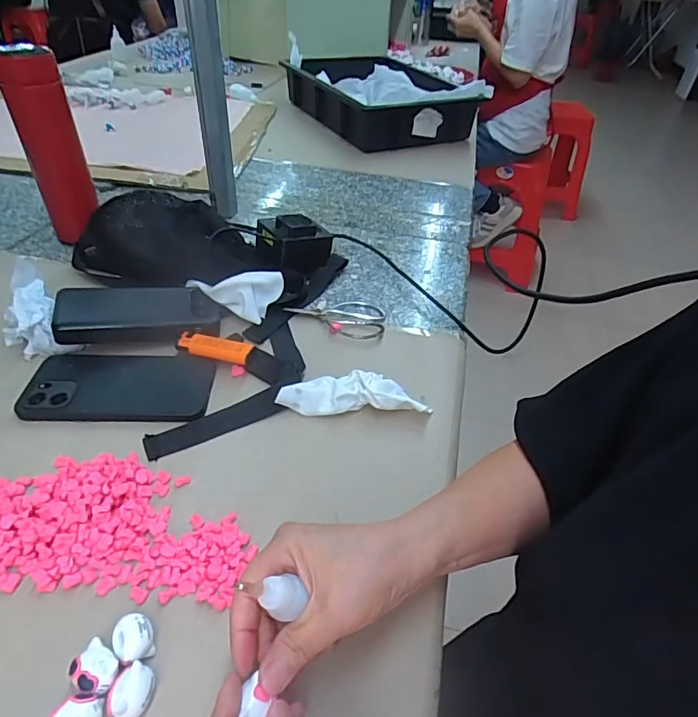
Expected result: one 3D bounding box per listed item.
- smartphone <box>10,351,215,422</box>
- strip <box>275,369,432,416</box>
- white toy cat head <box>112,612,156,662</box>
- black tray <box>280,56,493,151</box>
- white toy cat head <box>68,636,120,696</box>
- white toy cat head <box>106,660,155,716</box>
[{"bbox_3d":[-0.212,0.025,0.454,0.160,0.012,0.079,1,40,-4],"label":"smartphone"},{"bbox_3d":[0.002,0.033,0.453,0.132,0.028,0.042,3,40,-2],"label":"strip"},{"bbox_3d":[-0.130,0.170,0.291,0.022,0.016,0.024,-23,47,-29],"label":"white toy cat head"},{"bbox_3d":[0.075,-0.641,1.184,0.351,0.106,0.466,-14,44,-21],"label":"black tray"},{"bbox_3d":[-0.146,0.179,0.276,0.026,0.015,0.023,30,46,27],"label":"white toy cat head"},{"bbox_3d":[-0.122,0.189,0.271,0.023,0.018,0.025,3,40,-2],"label":"white toy cat head"}]

